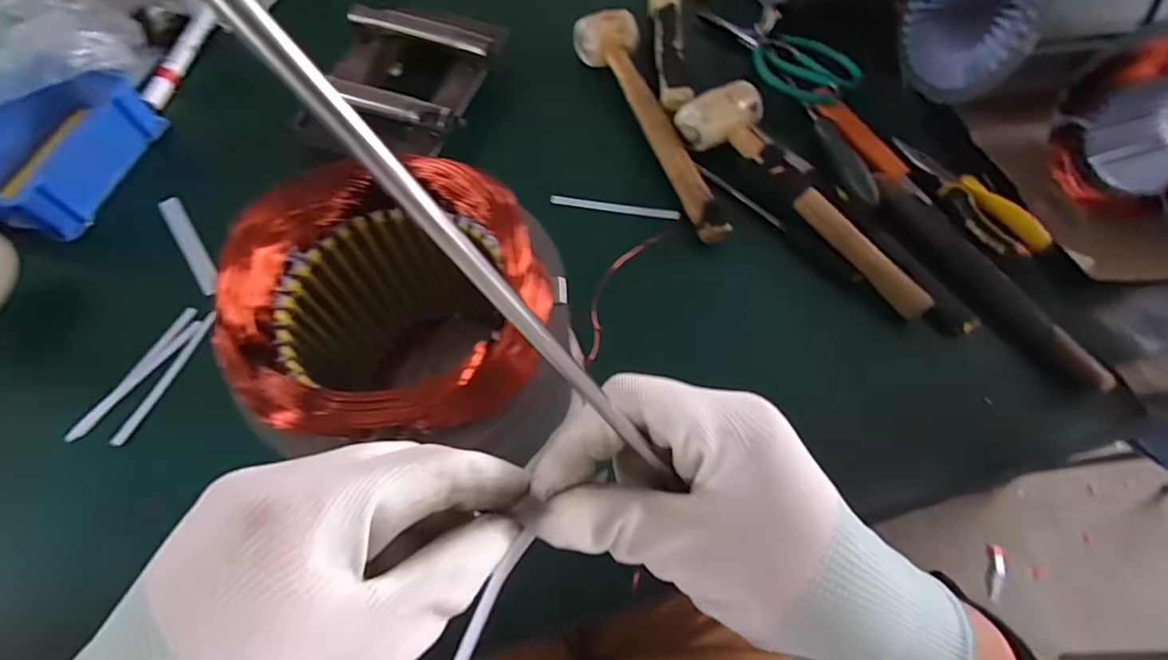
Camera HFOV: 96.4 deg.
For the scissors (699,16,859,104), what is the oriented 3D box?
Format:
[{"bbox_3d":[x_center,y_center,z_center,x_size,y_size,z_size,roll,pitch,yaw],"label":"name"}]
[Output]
[{"bbox_3d":[0.191,-0.291,0.532,0.177,0.016,0.083,41,71,15],"label":"scissors"}]

